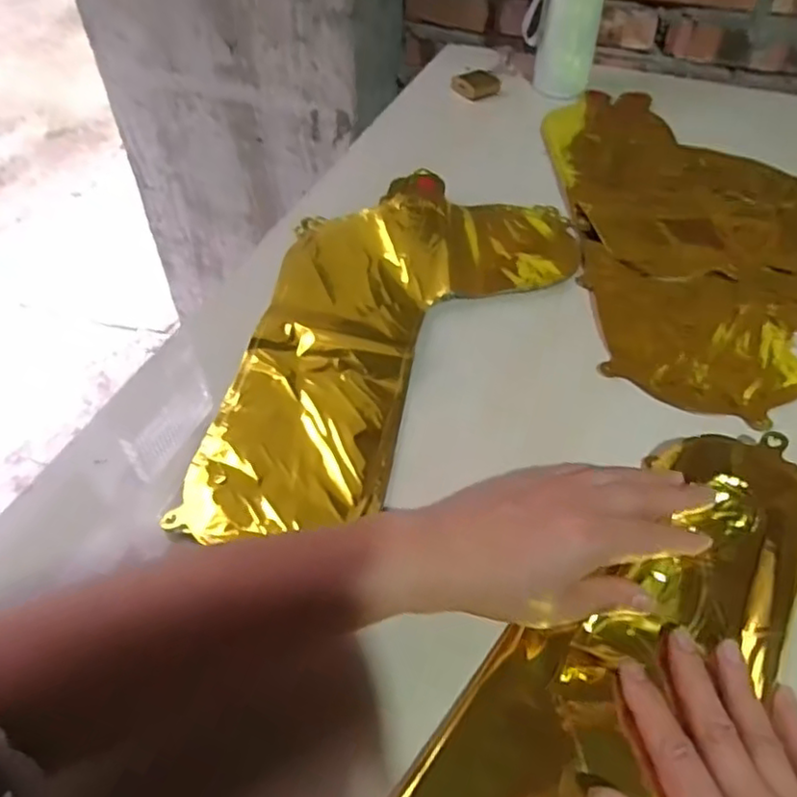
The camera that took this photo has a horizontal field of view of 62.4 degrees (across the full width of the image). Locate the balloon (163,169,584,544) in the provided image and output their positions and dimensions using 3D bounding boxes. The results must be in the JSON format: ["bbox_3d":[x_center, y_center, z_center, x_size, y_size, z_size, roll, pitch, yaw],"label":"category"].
[{"bbox_3d":[0.010,-0.055,0.512,0.242,0.023,0.380,8,50,5],"label":"balloon"}]

